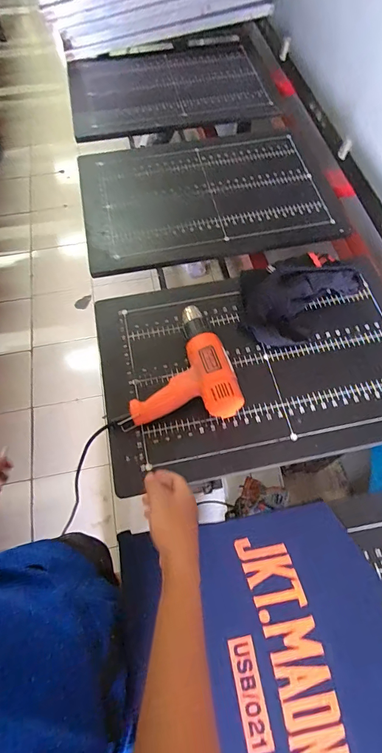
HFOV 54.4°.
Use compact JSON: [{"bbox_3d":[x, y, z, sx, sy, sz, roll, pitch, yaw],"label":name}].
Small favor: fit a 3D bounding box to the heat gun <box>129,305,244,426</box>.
[{"bbox_3d":[-0.032,-0.017,0.657,0.183,0.075,0.223,-17,65,-9],"label":"heat gun"}]

